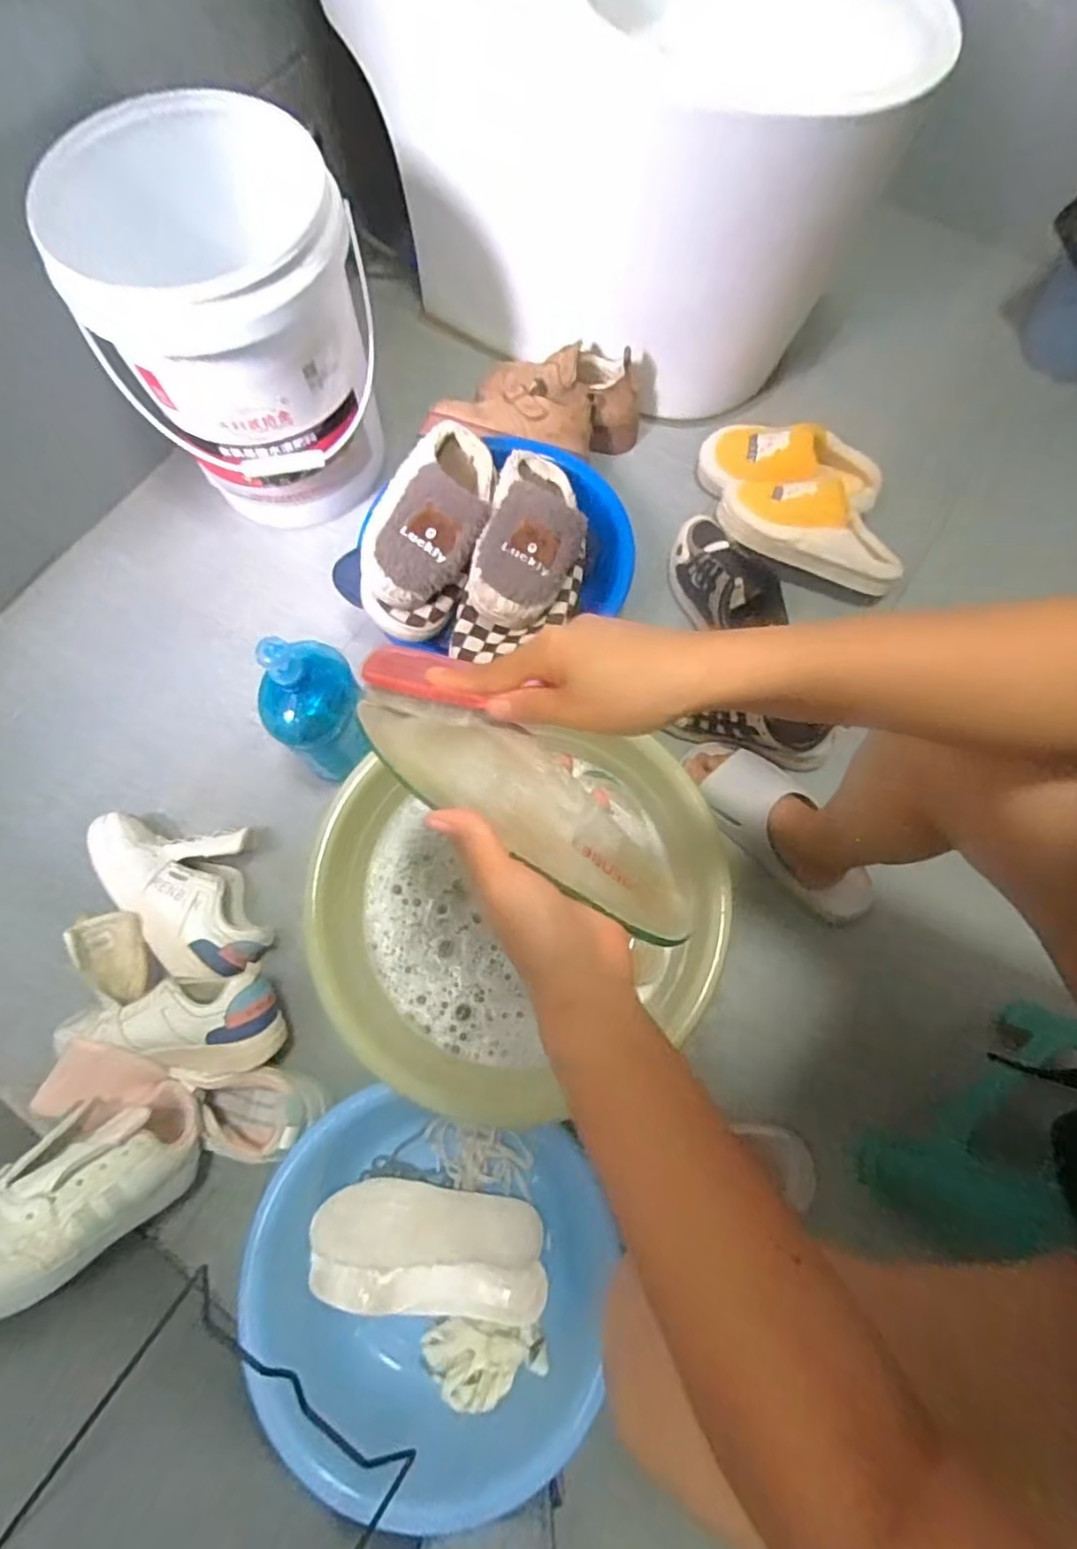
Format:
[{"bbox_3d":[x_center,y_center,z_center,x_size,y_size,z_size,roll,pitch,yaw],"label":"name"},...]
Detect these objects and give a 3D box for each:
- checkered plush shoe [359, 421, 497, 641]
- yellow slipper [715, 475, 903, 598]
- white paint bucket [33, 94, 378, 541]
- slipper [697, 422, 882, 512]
[{"bbox_3d":[-0.121,-0.294,0.759,0.119,0.090,0.265,22,72,8],"label":"checkered plush shoe"},{"bbox_3d":[0.363,-0.324,0.863,0.246,0.075,0.111,22,72,8],"label":"yellow slipper"},{"bbox_3d":[-0.336,-0.522,0.795,0.242,0.348,0.266,0,71,0],"label":"white paint bucket"},{"bbox_3d":[0.352,-0.425,0.896,0.247,0.080,0.084,6,71,2],"label":"slipper"}]

